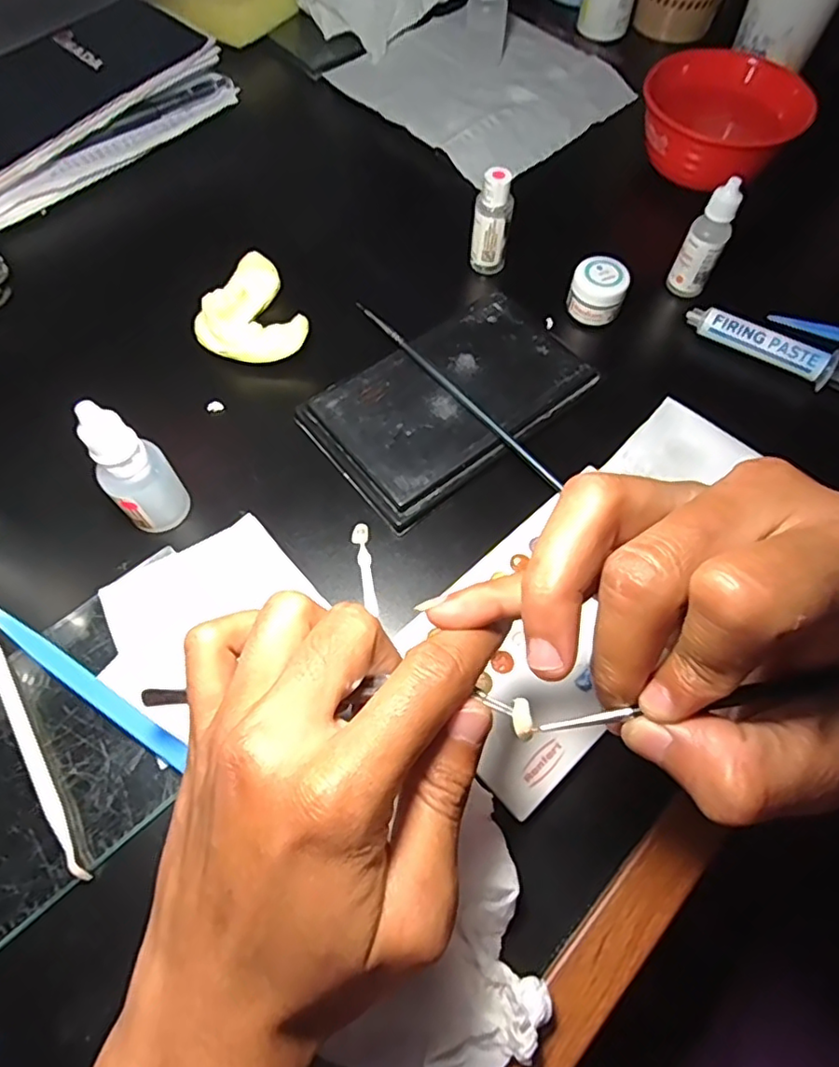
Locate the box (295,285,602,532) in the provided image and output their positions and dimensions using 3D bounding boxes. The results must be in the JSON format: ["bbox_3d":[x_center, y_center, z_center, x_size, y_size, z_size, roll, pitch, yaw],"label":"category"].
[{"bbox_3d":[0.017,-0.077,0.338,0.147,0.012,0.090,-36,70,-17],"label":"box"}]

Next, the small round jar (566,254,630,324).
[{"bbox_3d":[0.110,-0.150,0.369,0.032,0.027,0.029,22,66,9],"label":"small round jar"}]

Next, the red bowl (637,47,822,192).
[{"bbox_3d":[0.209,-0.287,0.424,0.102,0.049,0.101,1,64,-1],"label":"red bowl"}]

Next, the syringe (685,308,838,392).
[{"bbox_3d":[0.232,-0.100,0.350,0.150,0.014,0.018,30,67,12],"label":"syringe"}]

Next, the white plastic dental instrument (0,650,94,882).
[{"bbox_3d":[-0.172,0.083,0.257,0.006,0.007,0.139,-31,69,-15],"label":"white plastic dental instrument"}]

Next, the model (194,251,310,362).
[{"bbox_3d":[-0.104,-0.135,0.360,0.061,0.016,0.074,-16,66,-9],"label":"model"}]

